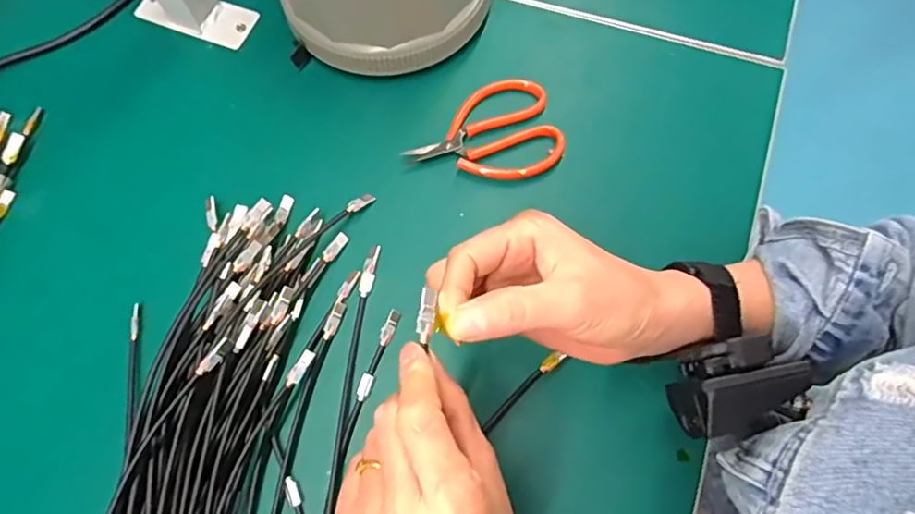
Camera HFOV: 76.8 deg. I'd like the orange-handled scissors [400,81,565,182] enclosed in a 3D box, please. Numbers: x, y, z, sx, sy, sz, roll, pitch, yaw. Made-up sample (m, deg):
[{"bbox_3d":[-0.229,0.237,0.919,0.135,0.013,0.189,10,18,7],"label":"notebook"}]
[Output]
[{"bbox_3d":[0.019,-0.085,0.421,0.108,0.012,0.077,-15,71,-4],"label":"orange-handled scissors"}]

